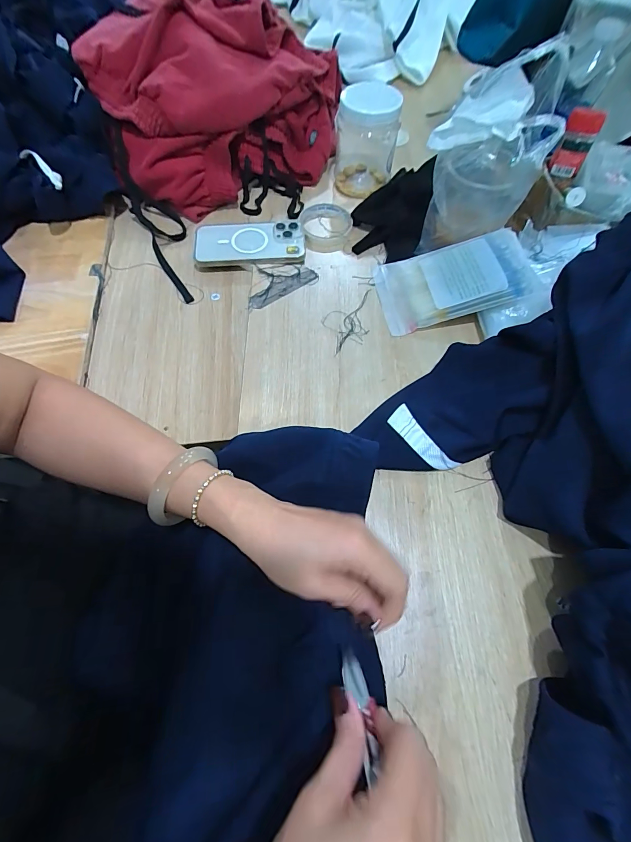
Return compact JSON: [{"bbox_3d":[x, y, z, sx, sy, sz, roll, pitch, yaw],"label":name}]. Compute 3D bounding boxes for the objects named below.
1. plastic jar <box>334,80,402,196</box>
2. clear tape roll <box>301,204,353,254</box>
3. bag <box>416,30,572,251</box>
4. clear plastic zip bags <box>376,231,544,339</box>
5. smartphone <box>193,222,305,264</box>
[{"bbox_3d":[0.082,-0.453,0.582,0.096,0.122,0.099,3,63,3],"label":"plastic jar"},{"bbox_3d":[0.019,-0.311,0.584,0.079,0.019,0.095,-6,63,-2],"label":"clear tape roll"},{"bbox_3d":[0.199,-0.304,0.437,0.125,0.188,0.089,8,63,5],"label":"bag"},{"bbox_3d":[0.167,-0.178,0.451,0.175,0.022,0.113,-16,65,13],"label":"clear plastic zip bags"},{"bbox_3d":[-0.097,-0.261,0.538,0.159,0.010,0.089,-2,69,-1],"label":"smartphone"}]

